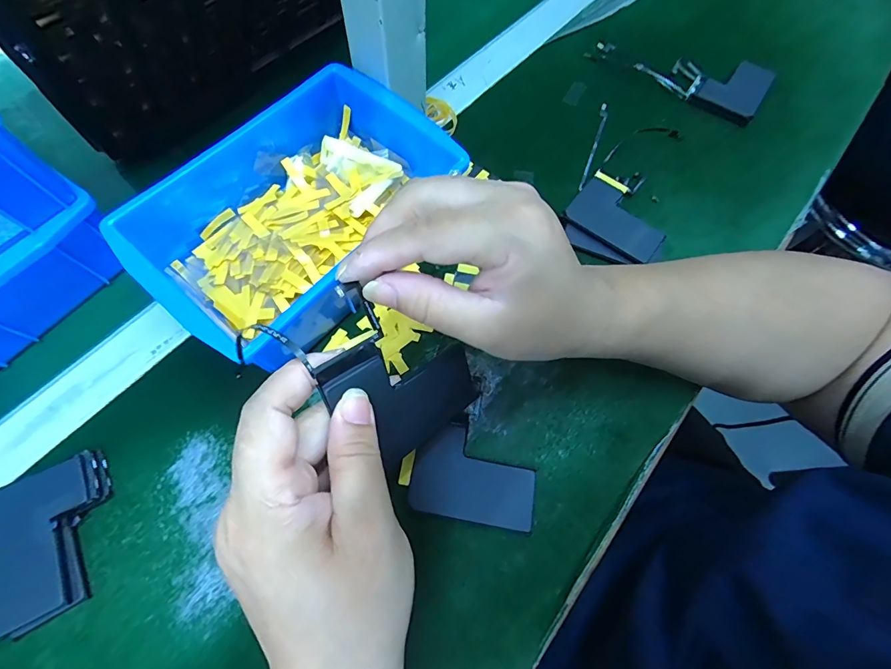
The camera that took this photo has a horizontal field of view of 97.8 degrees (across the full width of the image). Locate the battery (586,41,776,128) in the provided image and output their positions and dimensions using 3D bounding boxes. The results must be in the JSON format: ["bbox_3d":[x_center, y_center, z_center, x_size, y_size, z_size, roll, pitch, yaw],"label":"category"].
[{"bbox_3d":[0.228,-0.263,0.379,0.162,0.017,0.058,30,70,10],"label":"battery"}]

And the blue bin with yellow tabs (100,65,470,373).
[{"bbox_3d":[-0.098,-0.080,0.273,0.134,0.069,0.196,39,72,13],"label":"blue bin with yellow tabs"}]

